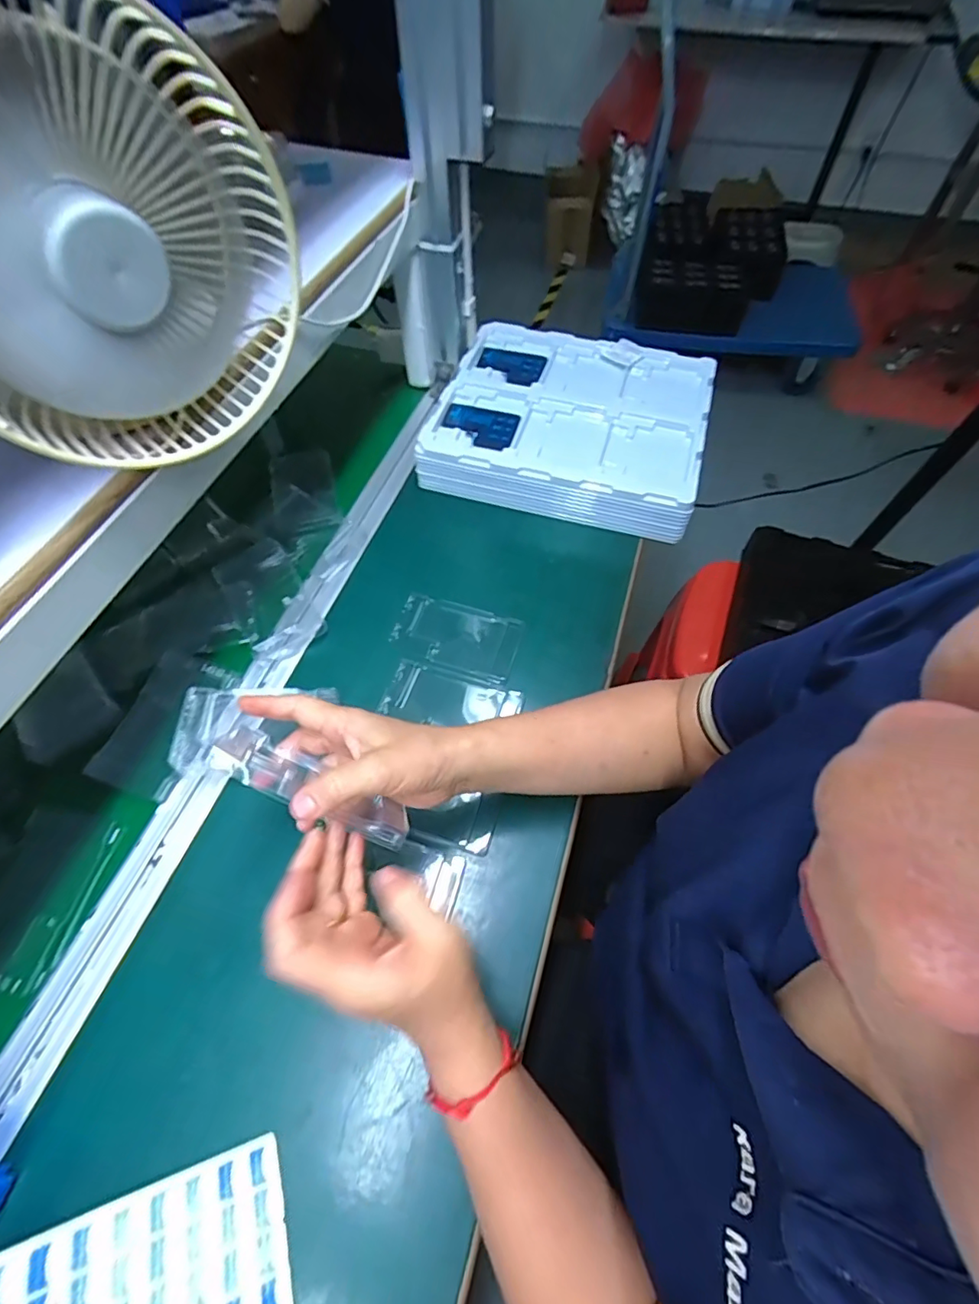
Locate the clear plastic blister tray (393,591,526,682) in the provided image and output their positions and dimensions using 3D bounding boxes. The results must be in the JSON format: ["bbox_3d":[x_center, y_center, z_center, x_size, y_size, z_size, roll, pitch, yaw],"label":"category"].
[{"bbox_3d":[-0.033,-0.016,0.549,0.124,0.018,0.074,14,60,9],"label":"clear plastic blister tray"}]

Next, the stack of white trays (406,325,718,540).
[{"bbox_3d":[0.105,-0.295,0.679,0.324,0.061,0.281,15,60,9],"label":"stack of white trays"}]

